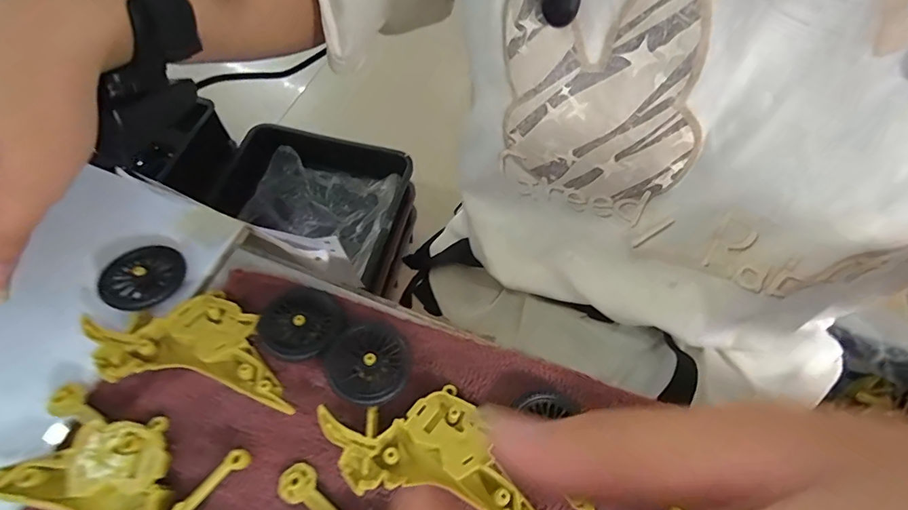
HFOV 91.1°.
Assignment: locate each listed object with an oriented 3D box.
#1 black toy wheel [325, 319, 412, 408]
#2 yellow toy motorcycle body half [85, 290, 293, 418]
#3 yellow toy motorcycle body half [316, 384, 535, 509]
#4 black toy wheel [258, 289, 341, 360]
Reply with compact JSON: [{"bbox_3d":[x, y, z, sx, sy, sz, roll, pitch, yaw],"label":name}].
[{"bbox_3d":[-0.039,0.049,0.204,0.037,0.012,0.037,1,61,-2],"label":"black toy wheel"},{"bbox_3d":[-0.117,0.040,0.206,0.096,0.012,0.046,8,61,2],"label":"yellow toy motorcycle body half"},{"bbox_3d":[-0.010,0.080,0.189,0.091,0.012,0.049,11,61,4],"label":"yellow toy motorcycle body half"},{"bbox_3d":[-0.074,0.032,0.214,0.035,0.010,0.037,1,61,-2],"label":"black toy wheel"}]

